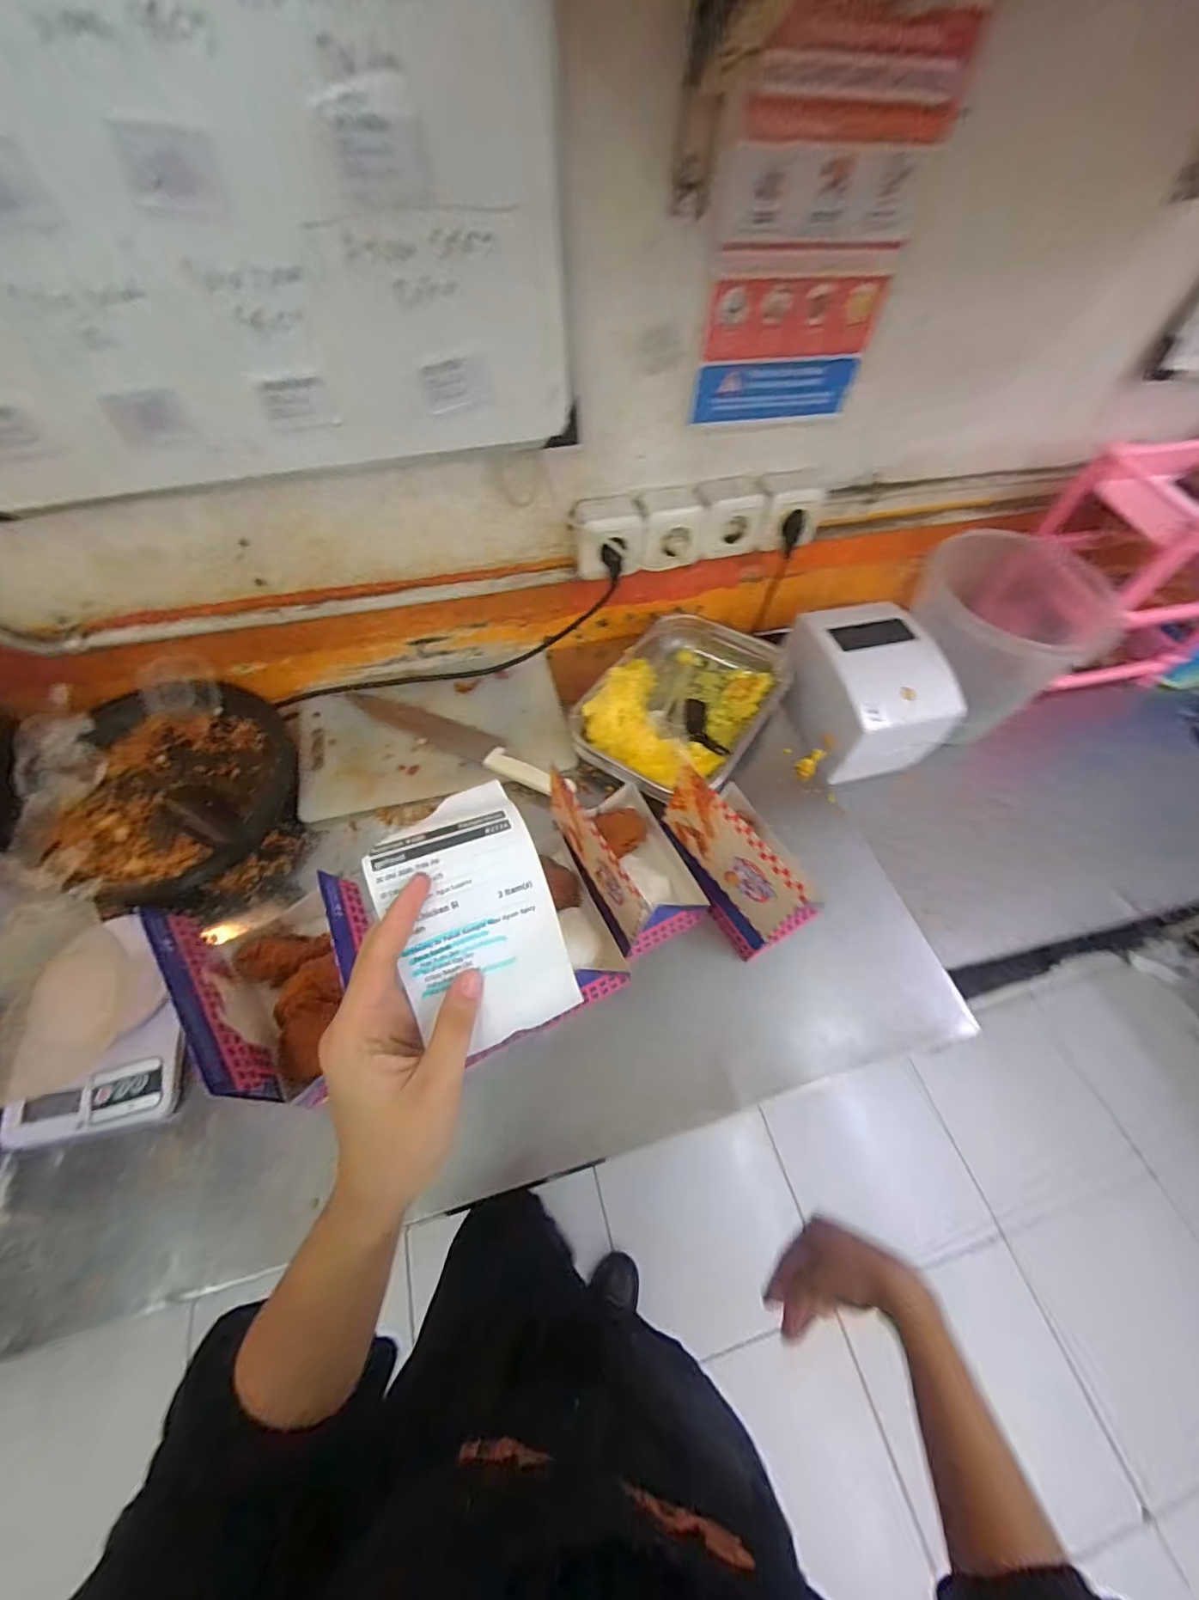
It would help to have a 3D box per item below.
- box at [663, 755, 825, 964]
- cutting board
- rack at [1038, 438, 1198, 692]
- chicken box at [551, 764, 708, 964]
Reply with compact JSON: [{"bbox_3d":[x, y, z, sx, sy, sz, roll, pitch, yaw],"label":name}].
[{"bbox_3d":[0.160,0.049,0.584,0.106,0.146,0.170,-26,62,-17],"label":"box"},{"bbox_3d":[-0.227,-0.093,0.754,0.351,0.021,0.209,-13,57,-7],"label":"cutting board"},{"bbox_3d":[0.860,-0.355,0.886,0.346,0.320,0.225,-15,60,-11],"label":"rack"},{"bbox_3d":[0.035,0.047,0.582,0.116,0.143,0.174,-23,61,-16],"label":"chicken box"}]

